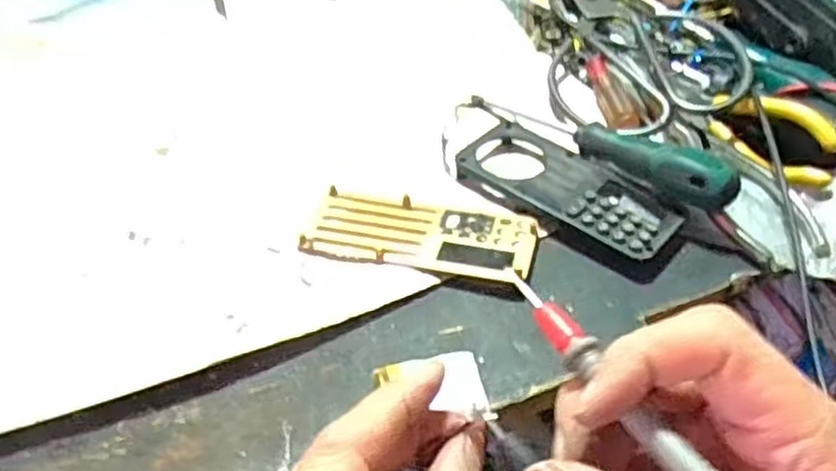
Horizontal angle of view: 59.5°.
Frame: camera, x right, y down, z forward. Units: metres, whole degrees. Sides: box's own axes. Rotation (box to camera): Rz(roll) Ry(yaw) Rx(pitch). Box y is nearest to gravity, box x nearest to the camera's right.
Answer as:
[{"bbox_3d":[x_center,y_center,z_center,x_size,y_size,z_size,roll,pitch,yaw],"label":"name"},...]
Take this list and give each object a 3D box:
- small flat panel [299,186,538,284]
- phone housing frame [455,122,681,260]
[{"bbox_3d":[0.002,-0.002,0.337,0.102,0.012,0.045,12,44,11],"label":"small flat panel"},{"bbox_3d":[0.072,-0.024,0.354,0.104,0.010,0.050,34,52,30],"label":"phone housing frame"}]

